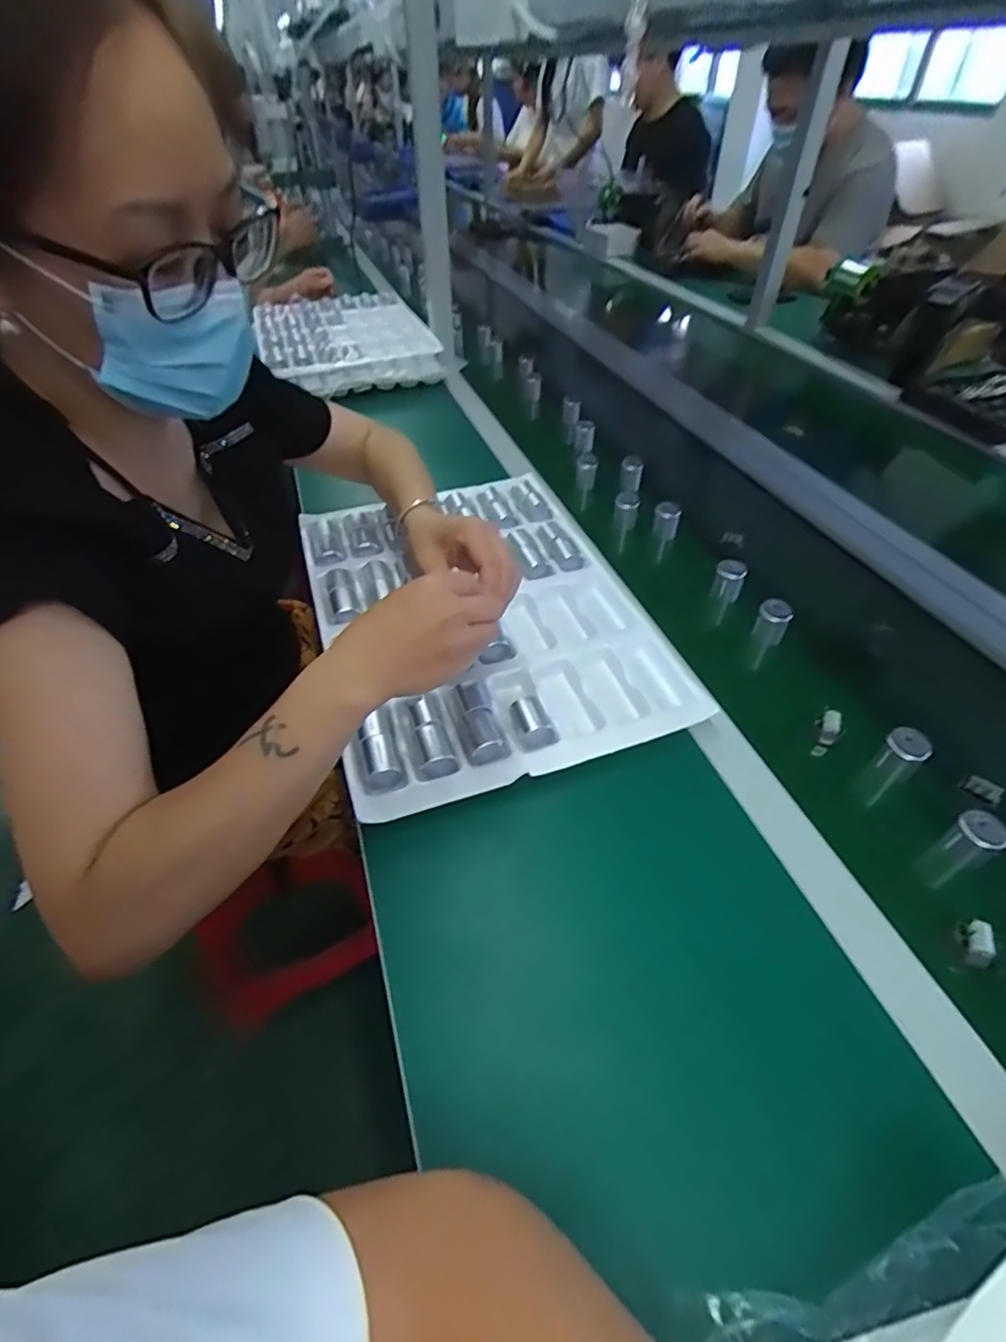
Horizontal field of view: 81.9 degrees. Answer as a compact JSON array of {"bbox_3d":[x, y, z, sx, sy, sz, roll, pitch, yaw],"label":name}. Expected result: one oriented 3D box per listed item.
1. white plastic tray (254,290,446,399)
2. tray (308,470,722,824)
[{"bbox_3d":[-0.300,-0.633,1.104,0.306,0.079,0.371,-16,48,-12],"label":"white plastic tray"},{"bbox_3d":[-0.029,-0.068,0.612,0.317,0.032,0.431,-15,48,-12],"label":"tray"}]

